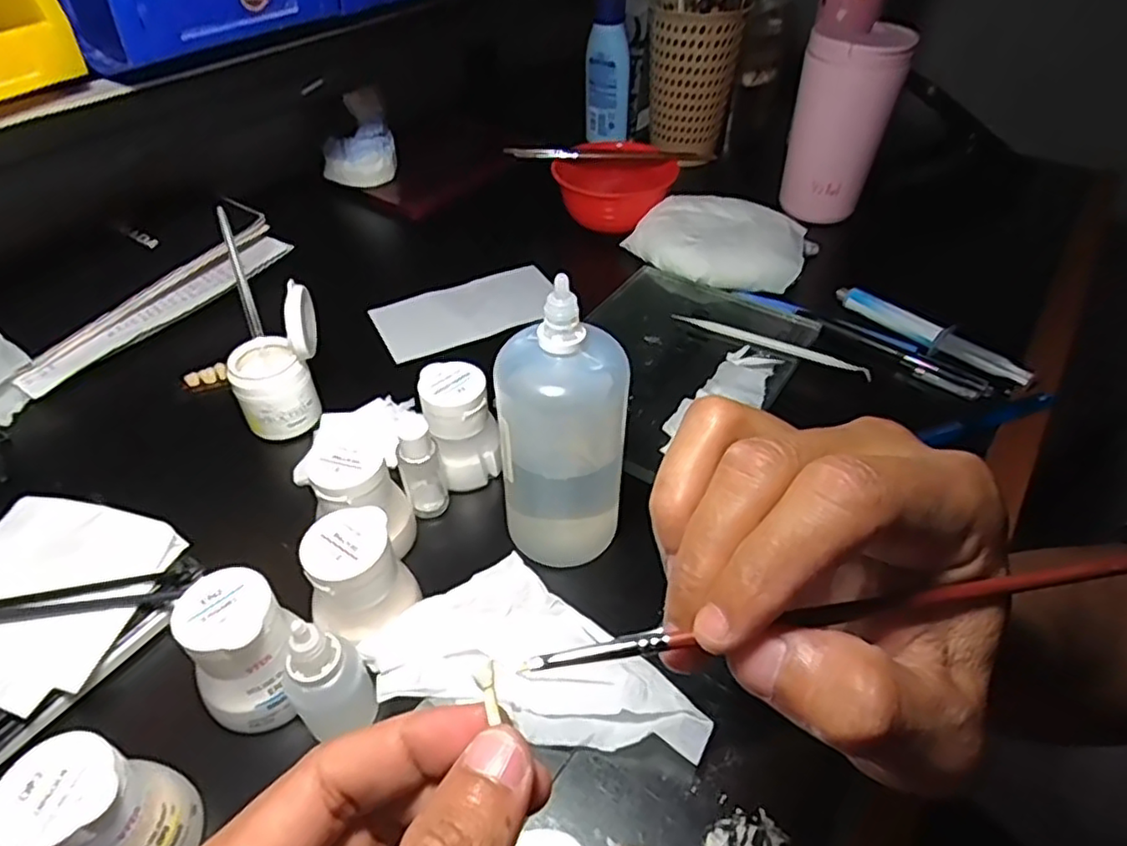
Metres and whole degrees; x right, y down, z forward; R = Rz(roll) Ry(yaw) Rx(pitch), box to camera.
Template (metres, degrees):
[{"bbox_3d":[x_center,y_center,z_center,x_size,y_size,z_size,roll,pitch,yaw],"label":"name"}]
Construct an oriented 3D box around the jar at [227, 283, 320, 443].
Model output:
[{"bbox_3d":[-0.172,-0.035,0.404,0.055,0.086,0.040,-18,48,-18],"label":"jar"}]

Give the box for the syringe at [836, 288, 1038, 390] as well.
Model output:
[{"bbox_3d":[0.261,-0.064,0.480,0.013,0.019,0.142,-33,54,-29],"label":"syringe"}]

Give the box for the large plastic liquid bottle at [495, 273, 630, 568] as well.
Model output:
[{"bbox_3d":[0.001,0.006,0.314,0.057,0.133,0.048,5,45,3],"label":"large plastic liquid bottle"}]

